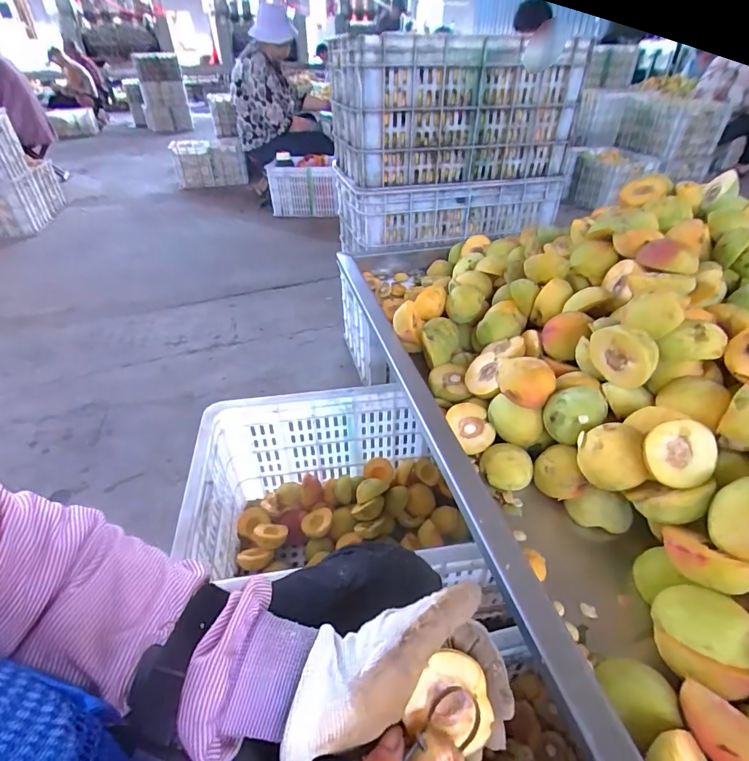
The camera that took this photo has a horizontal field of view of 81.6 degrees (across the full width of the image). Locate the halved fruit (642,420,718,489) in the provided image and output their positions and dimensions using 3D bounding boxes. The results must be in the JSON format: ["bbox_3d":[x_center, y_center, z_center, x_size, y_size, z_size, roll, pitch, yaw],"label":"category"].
[{"bbox_3d":[0.255,0.061,0.364,0.053,0.054,0.017,-8,-5,8],"label":"halved fruit"}]

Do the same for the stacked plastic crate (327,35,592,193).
[{"bbox_3d":[0.166,-0.609,0.985,0.488,0.256,0.282,-11,38,-13],"label":"stacked plastic crate"}]

